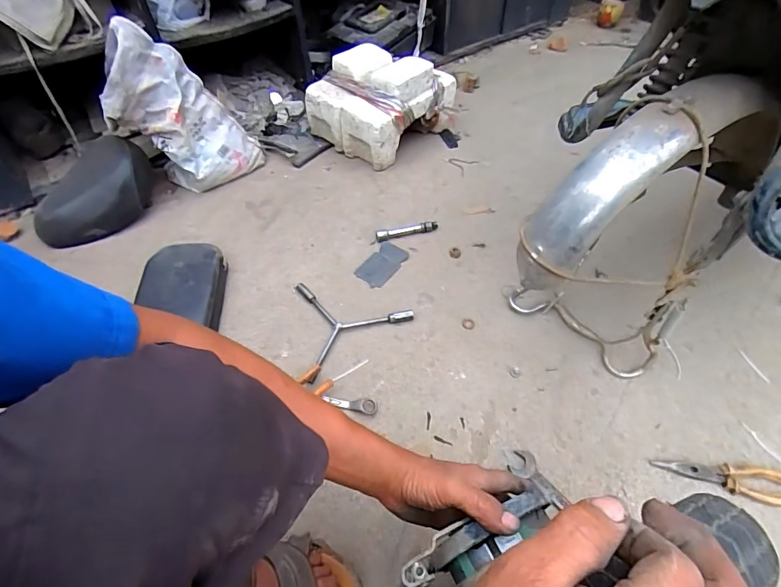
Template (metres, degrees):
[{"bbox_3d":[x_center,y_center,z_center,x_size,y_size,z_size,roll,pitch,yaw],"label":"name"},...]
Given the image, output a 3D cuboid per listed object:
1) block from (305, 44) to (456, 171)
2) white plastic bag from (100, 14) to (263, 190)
[{"bbox_3d":[-0.025,-0.504,1.115,0.275,0.190,0.291,31,58,25],"label":"block"},{"bbox_3d":[-0.467,-0.399,0.955,0.274,0.325,0.148,-14,51,-8],"label":"white plastic bag"}]

